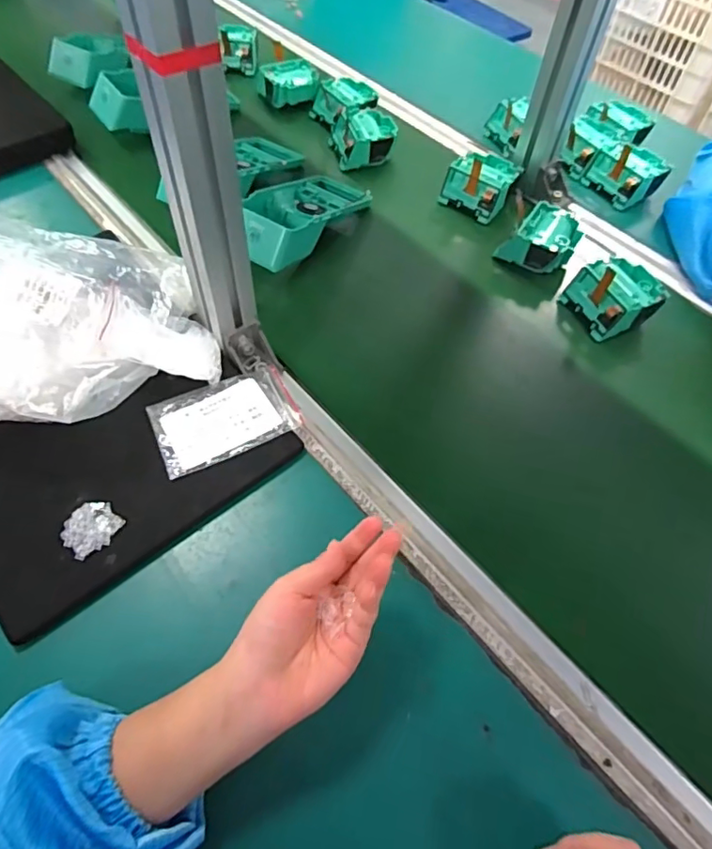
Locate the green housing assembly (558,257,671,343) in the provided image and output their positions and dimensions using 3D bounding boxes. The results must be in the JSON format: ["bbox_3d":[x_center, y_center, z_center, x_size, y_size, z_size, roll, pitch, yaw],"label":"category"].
[{"bbox_3d":[0.274,-0.135,0.572,0.078,0.052,0.079,-16,59,-14],"label":"green housing assembly"}]

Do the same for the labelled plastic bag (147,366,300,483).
[{"bbox_3d":[-0.113,-0.007,0.471,0.118,0.014,0.077,-22,61,-14],"label":"labelled plastic bag"}]

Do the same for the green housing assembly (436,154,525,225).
[{"bbox_3d":[0.154,-0.300,0.671,0.077,0.052,0.077,31,60,16],"label":"green housing assembly"}]

